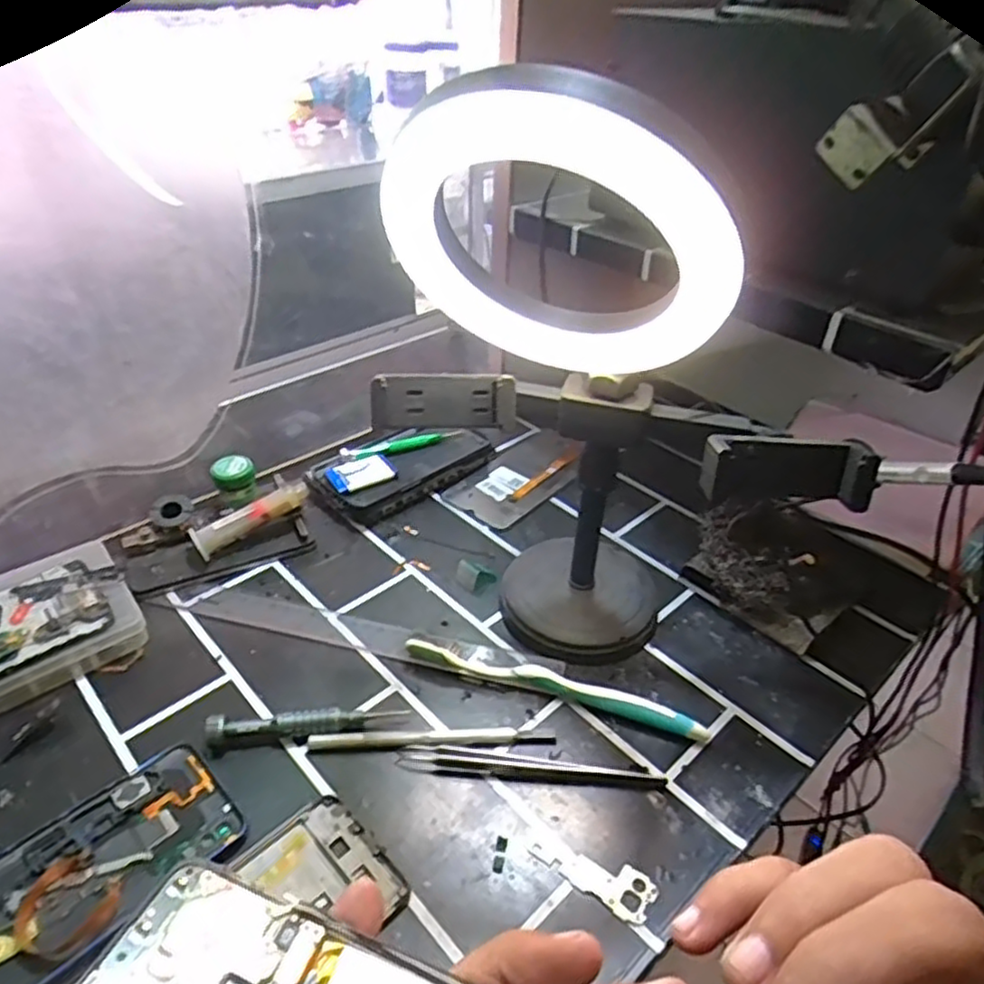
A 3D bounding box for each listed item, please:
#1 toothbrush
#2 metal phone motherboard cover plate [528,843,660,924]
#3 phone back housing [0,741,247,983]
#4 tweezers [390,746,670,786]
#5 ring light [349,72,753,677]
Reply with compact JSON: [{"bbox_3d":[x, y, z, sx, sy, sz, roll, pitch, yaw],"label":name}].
[{"bbox_3d":[0.037,0.119,0.426,0.183,0.015,0.011,13,38,13],"label":"toothbrush"},{"bbox_3d":[0.050,0.186,0.344,0.061,0.004,0.023,22,41,24],"label":"metal phone motherboard cover plate"},{"bbox_3d":[-0.204,0.187,0.334,0.153,0.009,0.074,-30,48,-35],"label":"phone back housing"},{"bbox_3d":[0.021,0.153,0.388,0.144,0.005,0.015,6,37,4],"label":"tweezers"},{"bbox_3d":[0.038,-0.042,0.387,0.162,0.310,0.167,20,40,21],"label":"ring light"}]

